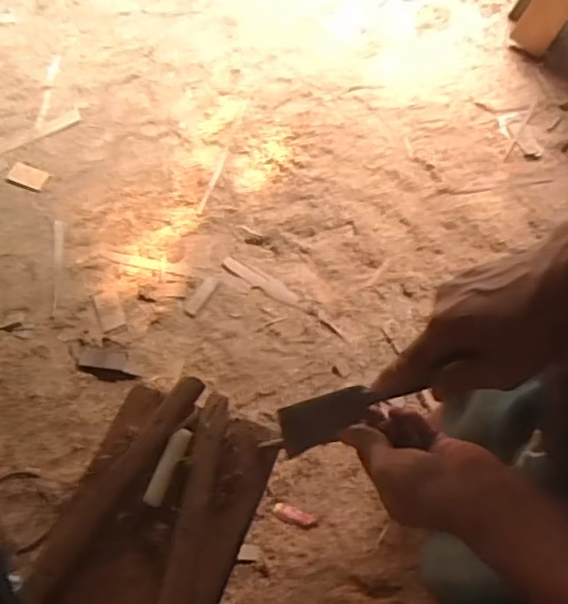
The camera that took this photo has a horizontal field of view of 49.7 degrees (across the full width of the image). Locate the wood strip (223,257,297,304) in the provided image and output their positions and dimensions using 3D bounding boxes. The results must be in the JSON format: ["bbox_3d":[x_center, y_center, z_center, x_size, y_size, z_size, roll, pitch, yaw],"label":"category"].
[{"bbox_3d":[-0.056,-0.052,1.445,0.198,0.008,0.037,29,71,16],"label":"wood strip"}]

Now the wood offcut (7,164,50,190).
[{"bbox_3d":[-0.644,-0.318,1.542,0.093,0.010,0.049,16,68,12],"label":"wood offcut"}]

